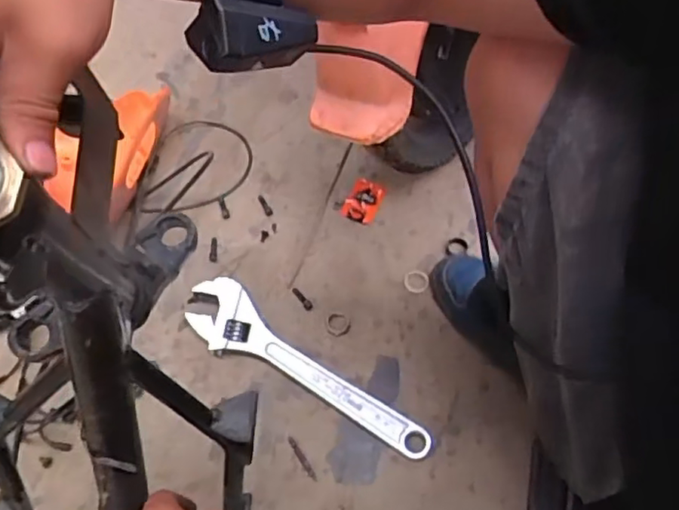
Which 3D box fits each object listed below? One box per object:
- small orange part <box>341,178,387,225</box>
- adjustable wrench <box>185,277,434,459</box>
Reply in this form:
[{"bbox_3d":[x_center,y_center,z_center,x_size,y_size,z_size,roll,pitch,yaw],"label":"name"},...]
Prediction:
[{"bbox_3d":[0.036,-0.079,0.890,0.049,0.007,0.072,20,62,11],"label":"small orange part"},{"bbox_3d":[-0.050,0.146,0.748,0.348,0.032,0.080,35,66,18],"label":"adjustable wrench"}]

